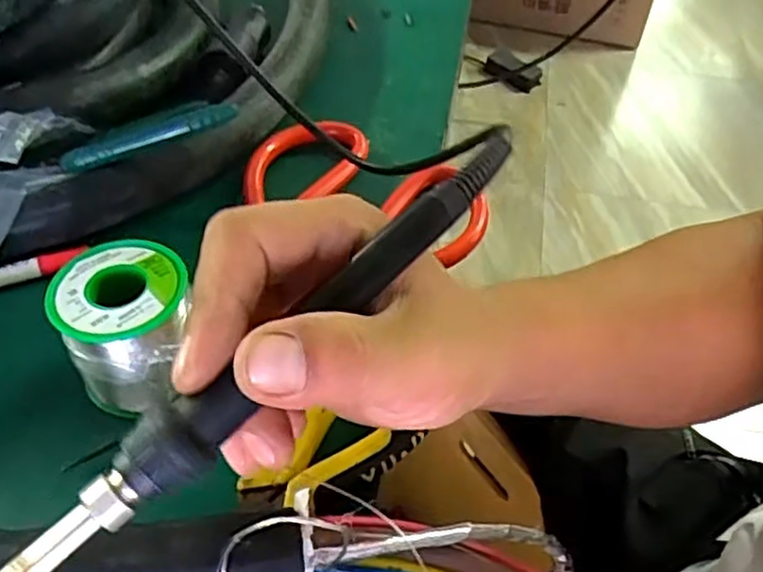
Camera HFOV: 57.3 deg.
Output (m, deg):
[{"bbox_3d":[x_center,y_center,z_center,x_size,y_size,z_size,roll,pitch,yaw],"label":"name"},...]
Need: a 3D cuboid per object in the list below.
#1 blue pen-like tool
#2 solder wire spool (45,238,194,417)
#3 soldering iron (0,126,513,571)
[{"bbox_3d":[-0.119,-0.078,0.358,0.091,0.012,0.011,-18,50,2],"label":"blue pen-like tool"},{"bbox_3d":[-0.106,0.019,0.297,0.054,0.051,0.059,-13,50,-13],"label":"solder wire spool"},{"bbox_3d":[-0.030,0.019,0.192,0.195,0.015,0.018,-42,61,-15],"label":"soldering iron"}]

